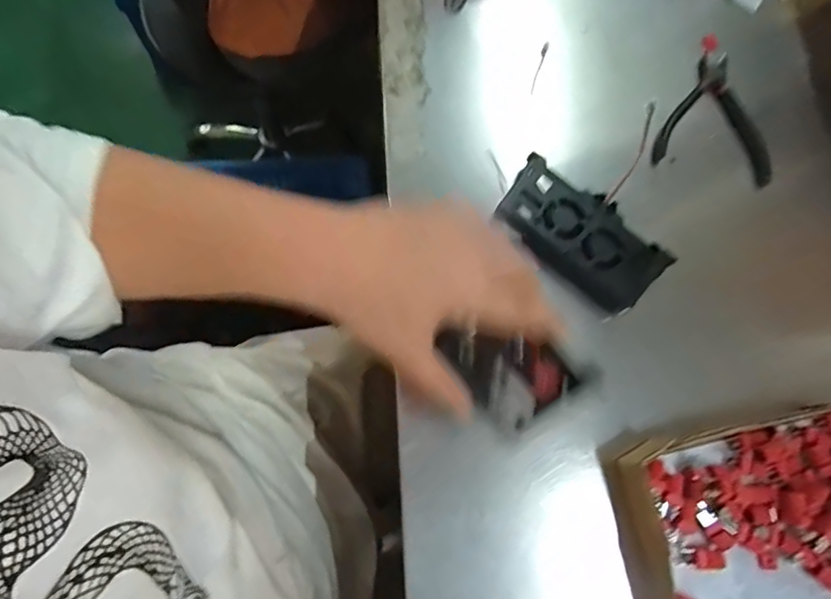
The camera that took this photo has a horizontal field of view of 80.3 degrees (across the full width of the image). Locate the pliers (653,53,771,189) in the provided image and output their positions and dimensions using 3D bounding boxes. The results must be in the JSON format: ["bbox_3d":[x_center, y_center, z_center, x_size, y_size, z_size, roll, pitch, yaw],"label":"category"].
[{"bbox_3d":[0.297,-0.184,0.487,0.122,0.024,0.136,12,72,-4],"label":"pliers"}]

